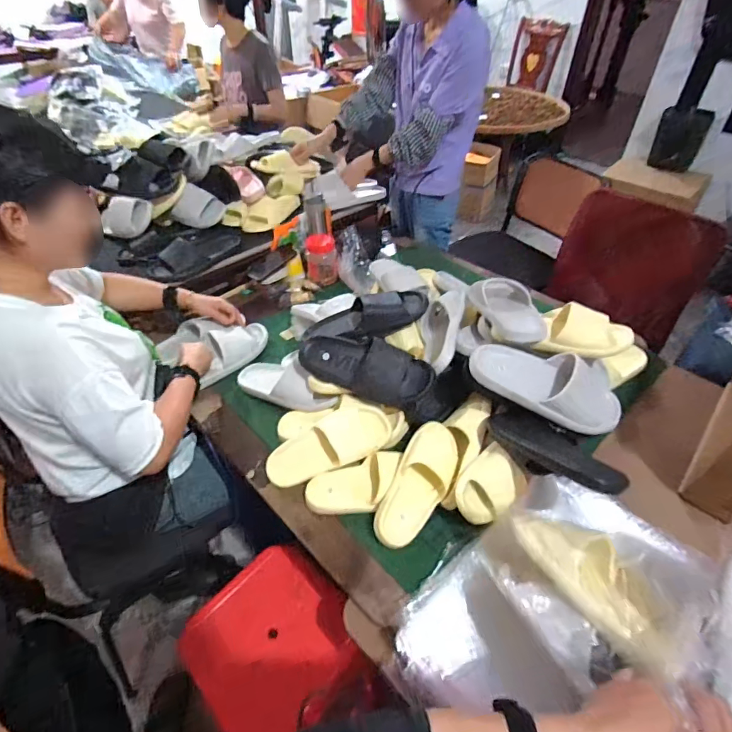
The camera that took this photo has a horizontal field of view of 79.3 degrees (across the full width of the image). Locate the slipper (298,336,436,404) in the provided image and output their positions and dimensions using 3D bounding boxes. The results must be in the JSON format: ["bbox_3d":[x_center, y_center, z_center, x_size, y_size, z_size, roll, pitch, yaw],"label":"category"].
[{"bbox_3d":[0.000,0.005,0.915,0.269,0.115,0.067,13,3,13],"label":"slipper"}]

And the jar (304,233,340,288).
[{"bbox_3d":[-0.130,-0.318,1.308,0.097,0.126,0.075,-3,45,-3],"label":"jar"}]

